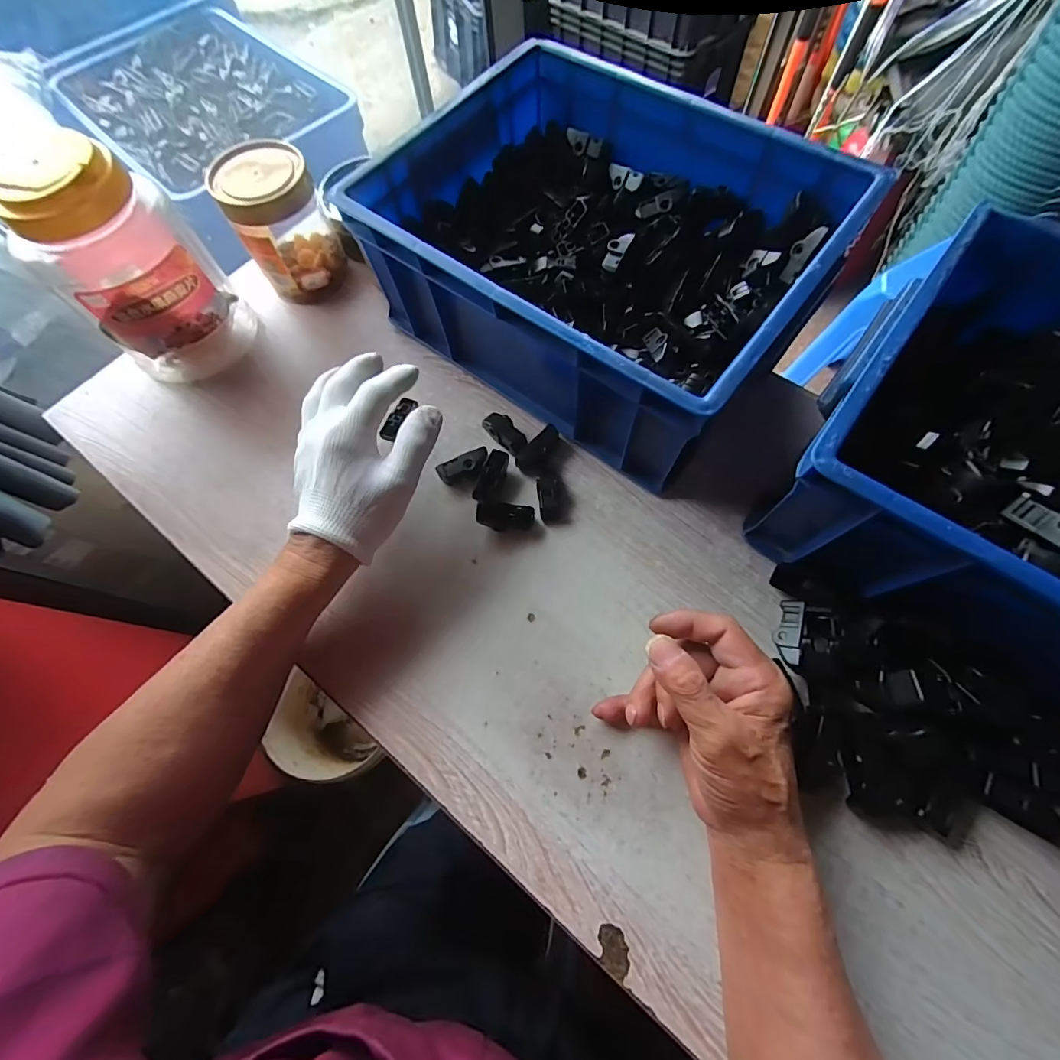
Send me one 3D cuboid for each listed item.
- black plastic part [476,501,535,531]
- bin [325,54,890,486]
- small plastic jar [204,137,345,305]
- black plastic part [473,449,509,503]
[{"bbox_3d":[-0.020,-0.011,0.378,0.047,0.013,0.021,6,70,4],"label":"black plastic part"},{"bbox_3d":[0.058,-0.232,0.396,0.330,0.129,0.258,37,75,14],"label":"bin"},{"bbox_3d":[-0.237,-0.292,0.442,0.086,0.112,0.078,-30,71,-9],"label":"small plastic jar"},{"bbox_3d":[-0.032,-0.045,0.387,0.020,0.012,0.046,22,72,10],"label":"black plastic part"}]

